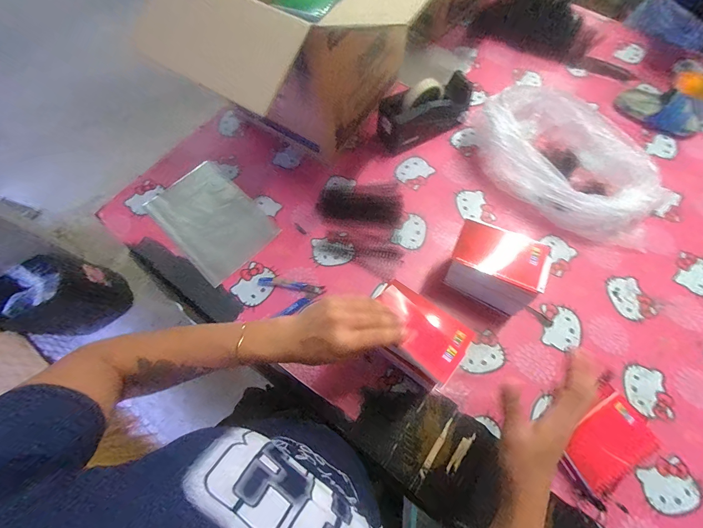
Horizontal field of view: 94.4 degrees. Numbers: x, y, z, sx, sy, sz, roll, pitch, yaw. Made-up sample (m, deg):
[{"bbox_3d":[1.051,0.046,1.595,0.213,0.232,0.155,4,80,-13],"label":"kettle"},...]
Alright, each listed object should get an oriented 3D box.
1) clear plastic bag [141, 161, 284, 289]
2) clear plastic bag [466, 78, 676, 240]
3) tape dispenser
[{"bbox_3d":[-0.282,-0.091,0.657,0.245,0.010,0.163,42,74,16],"label":"clear plastic bag"},{"bbox_3d":[0.430,-0.209,0.641,0.249,0.106,0.354,-36,72,-13],"label":"clear plastic bag"},{"bbox_3d":[0.155,-0.324,0.687,0.206,0.110,0.076,-27,70,-10],"label":"tape dispenser"}]

